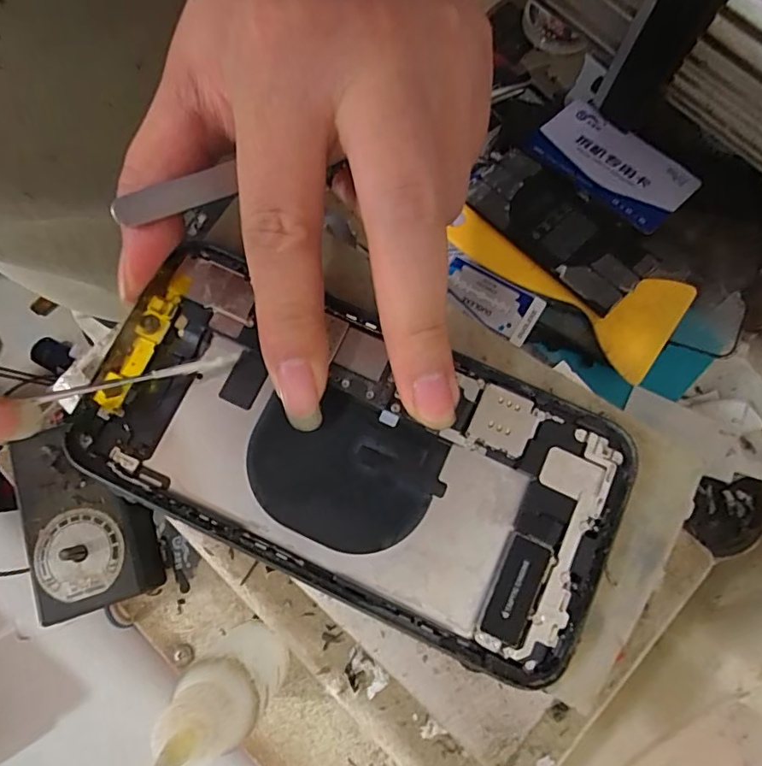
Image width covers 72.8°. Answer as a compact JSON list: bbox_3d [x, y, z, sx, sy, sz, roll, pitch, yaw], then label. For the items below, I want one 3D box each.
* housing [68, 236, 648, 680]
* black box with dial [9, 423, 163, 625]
[{"bbox_3d":[-0.010,0.020,0.146,0.147,0.007,0.073,22,81,4],"label":"housing"},{"bbox_3d":[-0.143,0.065,0.255,0.049,0.030,0.085,-18,80,-2],"label":"black box with dial"}]

